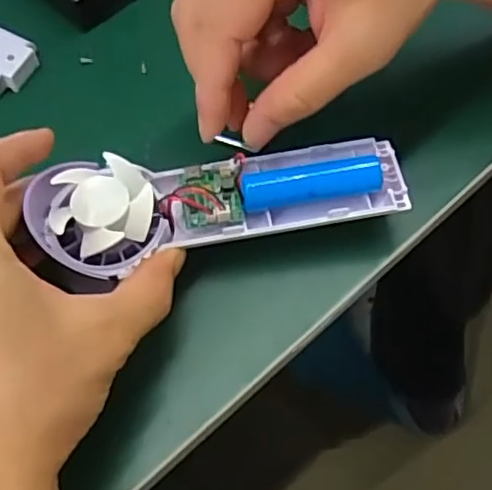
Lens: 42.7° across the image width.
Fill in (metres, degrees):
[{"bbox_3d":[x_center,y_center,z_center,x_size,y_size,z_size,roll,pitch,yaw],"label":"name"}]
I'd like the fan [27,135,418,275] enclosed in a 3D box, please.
[{"bbox_3d":[-0.012,-0.020,0.297,0.174,0.027,0.050,-9,63,-8],"label":"fan"}]

